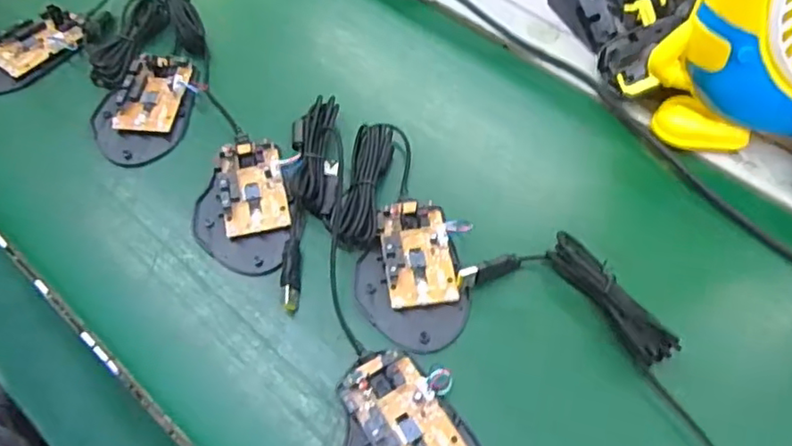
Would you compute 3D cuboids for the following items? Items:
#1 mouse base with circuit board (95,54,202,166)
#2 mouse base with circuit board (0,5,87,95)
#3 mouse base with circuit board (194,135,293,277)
[{"bbox_3d":[-0.198,-0.093,0.481,0.070,0.020,0.101,12,59,7],"label":"mouse base with circuit board"},{"bbox_3d":[-0.309,-0.142,0.512,0.100,0.023,0.051,-35,65,-20],"label":"mouse base with circuit board"},{"bbox_3d":[-0.108,-0.017,0.434,0.067,0.016,0.107,0,59,-1],"label":"mouse base with circuit board"}]

